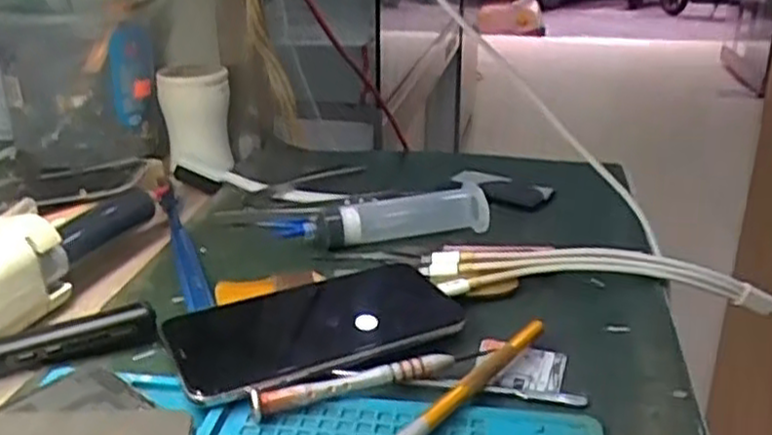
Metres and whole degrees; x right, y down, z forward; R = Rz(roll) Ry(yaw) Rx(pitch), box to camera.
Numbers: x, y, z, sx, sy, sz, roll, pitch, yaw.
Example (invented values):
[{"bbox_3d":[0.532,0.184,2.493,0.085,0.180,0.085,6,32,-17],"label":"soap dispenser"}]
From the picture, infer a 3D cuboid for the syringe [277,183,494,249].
[{"bbox_3d":[-0.004,-0.003,0.495,0.135,0.026,0.038,-5,24,-9],"label":"syringe"}]

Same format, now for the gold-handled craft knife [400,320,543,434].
[{"bbox_3d":[0.032,0.075,0.327,0.010,0.014,0.126,18,30,36],"label":"gold-handled craft knife"}]

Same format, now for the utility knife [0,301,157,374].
[{"bbox_3d":[-0.172,0.063,0.360,0.119,0.023,0.015,-11,26,-24],"label":"utility knife"}]

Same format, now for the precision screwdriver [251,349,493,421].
[{"bbox_3d":[-0.006,0.072,0.337,0.108,0.013,0.008,-8,25,-18],"label":"precision screwdriver"}]

